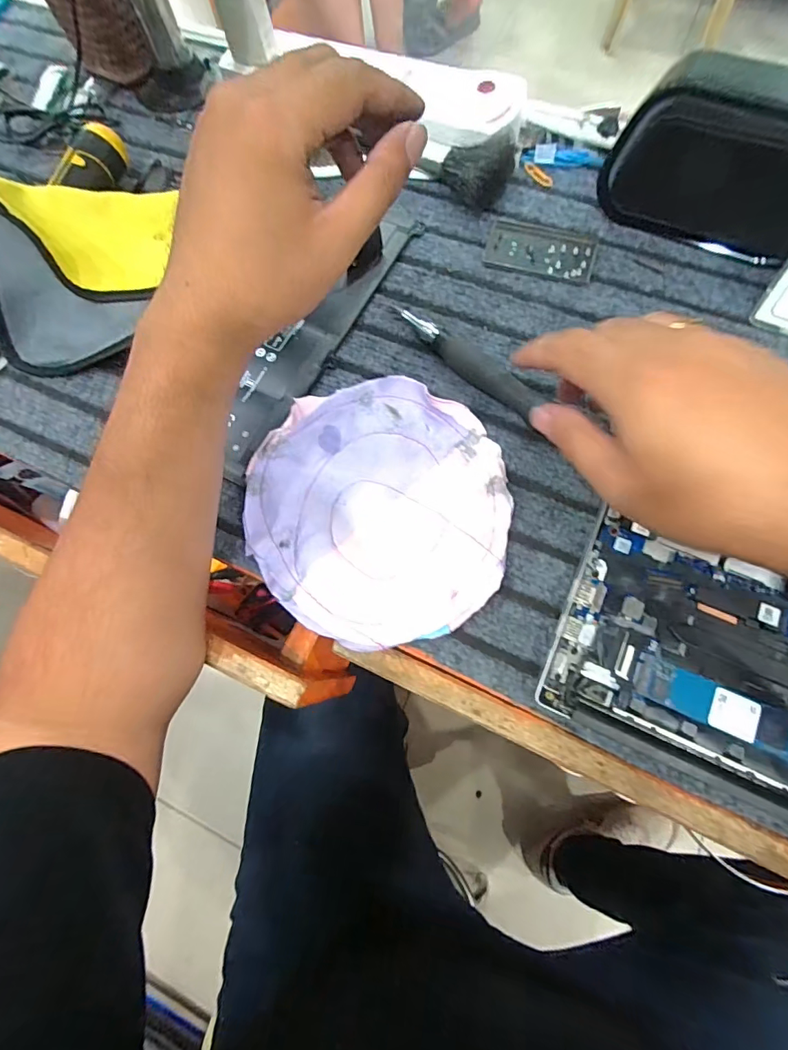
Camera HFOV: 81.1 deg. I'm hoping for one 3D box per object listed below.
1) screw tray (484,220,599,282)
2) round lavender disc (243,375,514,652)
[{"bbox_3d":[0.113,-0.213,0.355,0.081,0.005,0.046,17,74,9],"label":"screw tray"},{"bbox_3d":[-0.012,-0.012,0.292,0.162,0.020,0.166,-1,72,3],"label":"round lavender disc"}]

